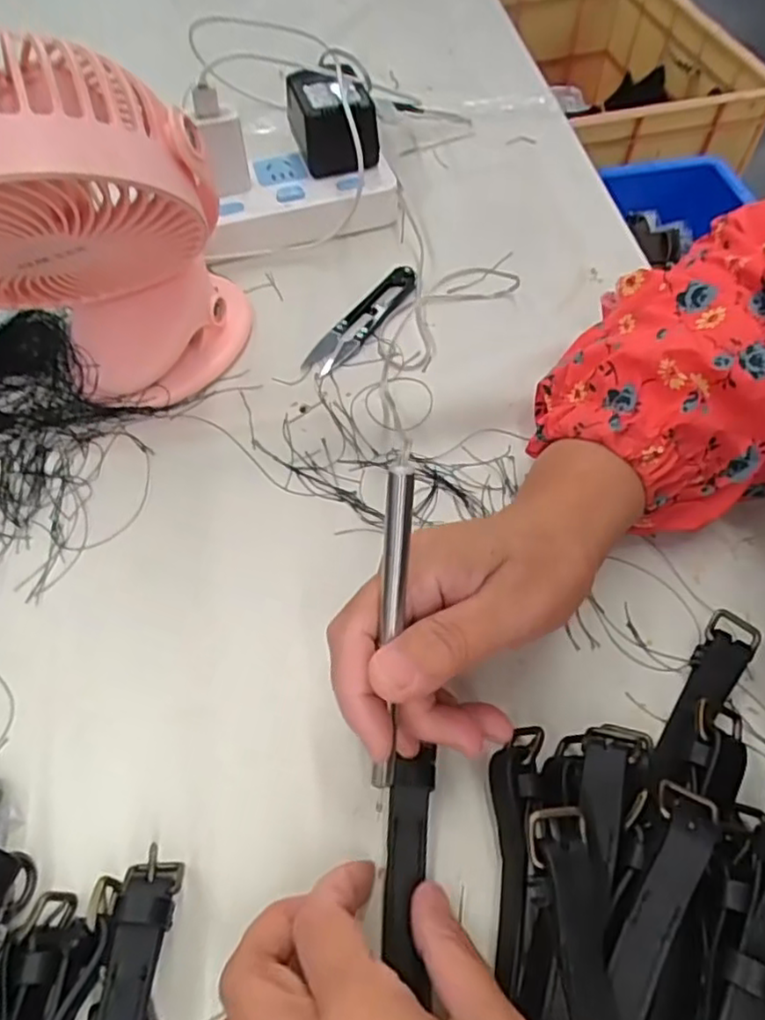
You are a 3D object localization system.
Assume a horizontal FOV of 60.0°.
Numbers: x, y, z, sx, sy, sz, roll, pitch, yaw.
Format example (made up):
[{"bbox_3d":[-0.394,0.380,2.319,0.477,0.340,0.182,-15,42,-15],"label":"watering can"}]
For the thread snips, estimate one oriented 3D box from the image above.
[{"bbox_3d":[-0.013,-0.121,0.419,0.024,0.010,0.100,31,65,15],"label":"thread snips"}]

